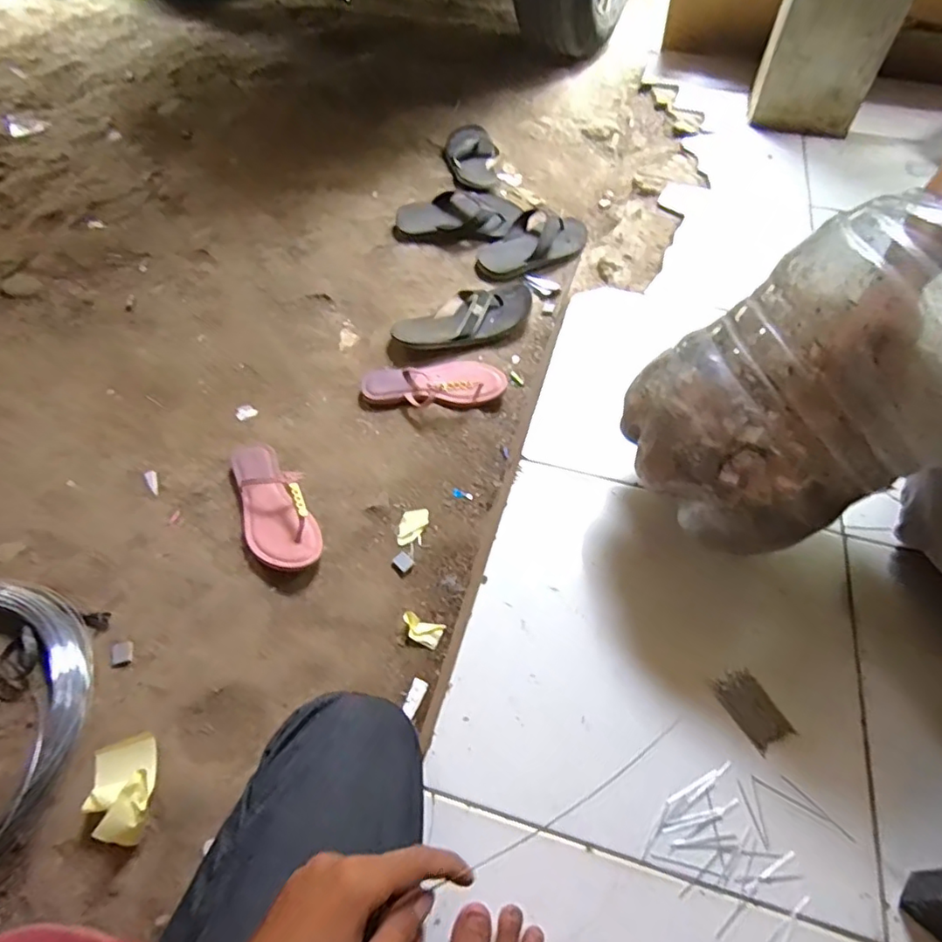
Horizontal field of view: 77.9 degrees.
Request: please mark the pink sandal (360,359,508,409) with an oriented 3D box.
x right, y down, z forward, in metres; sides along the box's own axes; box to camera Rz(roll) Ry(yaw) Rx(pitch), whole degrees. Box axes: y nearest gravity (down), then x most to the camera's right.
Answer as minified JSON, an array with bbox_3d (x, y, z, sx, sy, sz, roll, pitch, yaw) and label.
[{"bbox_3d":[-0.060,-0.144,0.935,0.228,0.038,0.105,-11,55,-9],"label":"pink sandal"}]

